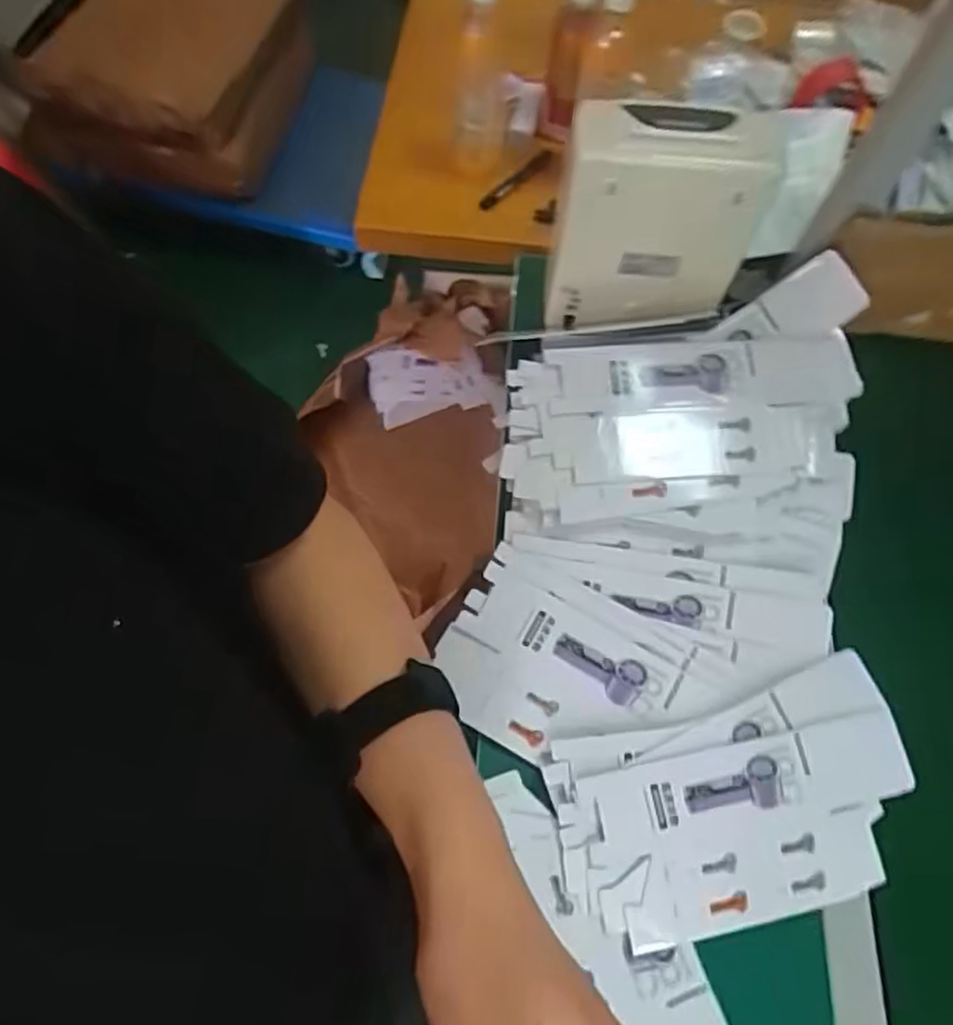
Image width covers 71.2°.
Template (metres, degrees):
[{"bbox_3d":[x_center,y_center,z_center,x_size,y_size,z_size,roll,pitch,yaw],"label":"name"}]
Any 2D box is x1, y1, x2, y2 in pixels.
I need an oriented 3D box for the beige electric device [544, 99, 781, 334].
[{"bbox_3d":[0.178,-0.295,0.695,0.191,0.230,0.096,4,65,0],"label":"beige electric device"}]

